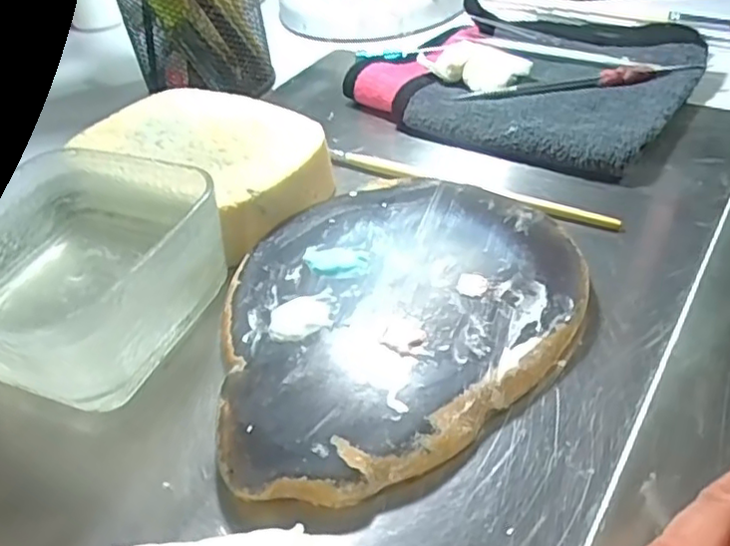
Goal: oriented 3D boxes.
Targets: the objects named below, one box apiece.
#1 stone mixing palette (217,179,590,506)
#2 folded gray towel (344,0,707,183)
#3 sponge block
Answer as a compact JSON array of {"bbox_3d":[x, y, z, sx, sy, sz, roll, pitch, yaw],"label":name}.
[{"bbox_3d":[0.006,0.011,0.240,0.147,0.011,0.123,-28,45,-22],"label":"stone mixing palette"},{"bbox_3d":[0.093,-0.117,0.366,0.164,0.022,0.152,24,52,29],"label":"folded gray towel"},{"bbox_3d":[-0.076,-0.052,0.315,0.125,0.035,0.081,28,52,34],"label":"sponge block"}]

